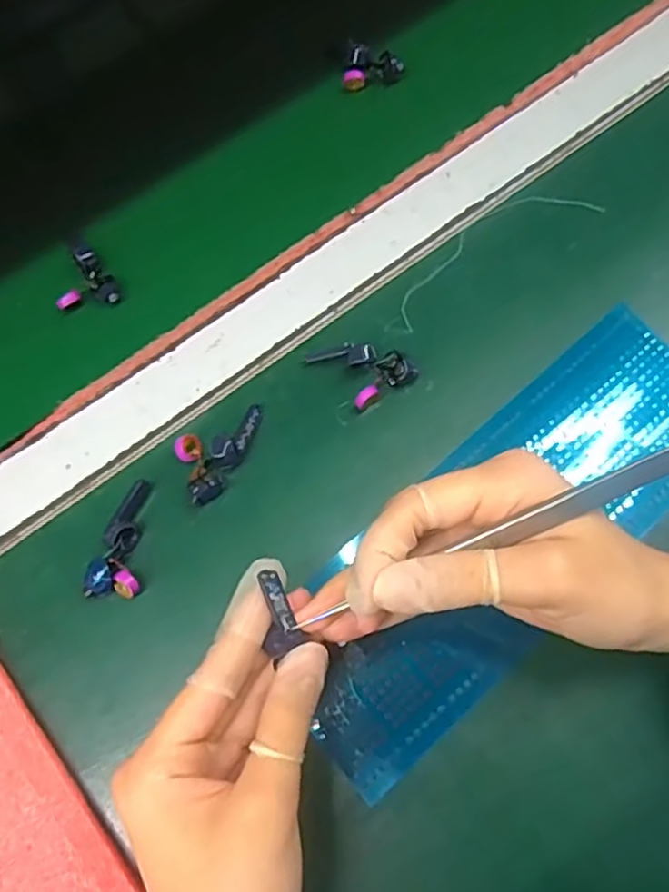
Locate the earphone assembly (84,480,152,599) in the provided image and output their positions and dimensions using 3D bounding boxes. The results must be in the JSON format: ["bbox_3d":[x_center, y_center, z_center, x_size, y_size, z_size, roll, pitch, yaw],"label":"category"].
[{"bbox_3d":[-0.097,0.041,0.309,0.021,0.013,0.052,1,70,1],"label":"earphone assembly"}]

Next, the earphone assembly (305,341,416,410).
[{"bbox_3d":[0.013,-0.040,0.333,0.032,0.013,0.045,-42,75,-13],"label":"earphone assembly"}]

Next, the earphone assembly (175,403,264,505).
[{"bbox_3d":[-0.050,0.003,0.320,0.044,0.015,0.034,-25,72,-8],"label":"earphone assembly"}]

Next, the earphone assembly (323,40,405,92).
[{"bbox_3d":[0.018,-0.223,0.400,0.038,0.016,0.025,-21,71,-6],"label":"earphone assembly"}]

